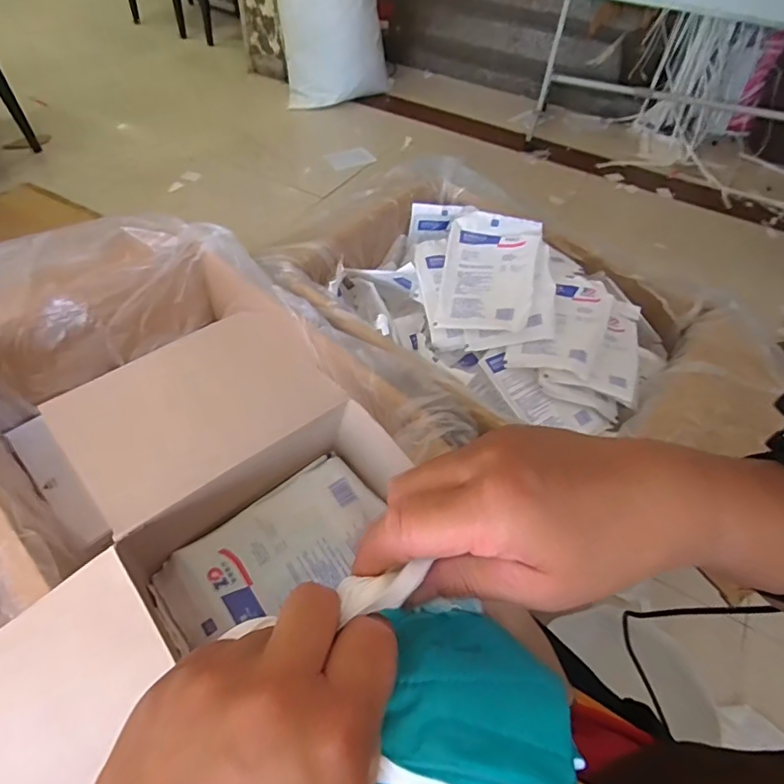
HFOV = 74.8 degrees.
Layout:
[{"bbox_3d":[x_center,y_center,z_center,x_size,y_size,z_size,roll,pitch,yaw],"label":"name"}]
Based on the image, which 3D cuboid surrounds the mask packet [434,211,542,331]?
[{"bbox_3d":[0.139,-0.172,0.731,0.127,0.019,0.180,7,74,17],"label":"mask packet"}]

